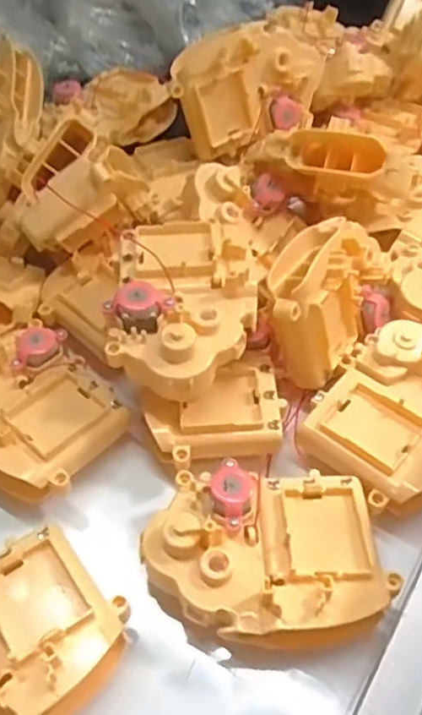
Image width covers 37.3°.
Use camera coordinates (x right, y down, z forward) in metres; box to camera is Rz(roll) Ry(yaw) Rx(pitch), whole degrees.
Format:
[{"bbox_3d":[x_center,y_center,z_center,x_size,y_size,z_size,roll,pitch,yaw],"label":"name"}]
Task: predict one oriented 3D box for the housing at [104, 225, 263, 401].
[{"bbox_3d":[-0.013,-0.026,0.313,0.072,0.041,0.110,4,51,5],"label":"housing"}]

